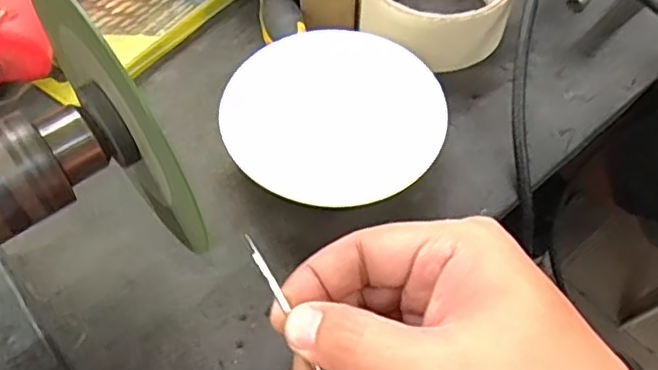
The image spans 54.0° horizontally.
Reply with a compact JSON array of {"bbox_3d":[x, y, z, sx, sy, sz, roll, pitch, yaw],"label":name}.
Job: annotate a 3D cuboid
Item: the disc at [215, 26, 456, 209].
[{"bbox_3d":[0.003,-0.035,0.303,0.099,0.004,0.099,1,58,-1],"label":"disc"}]

